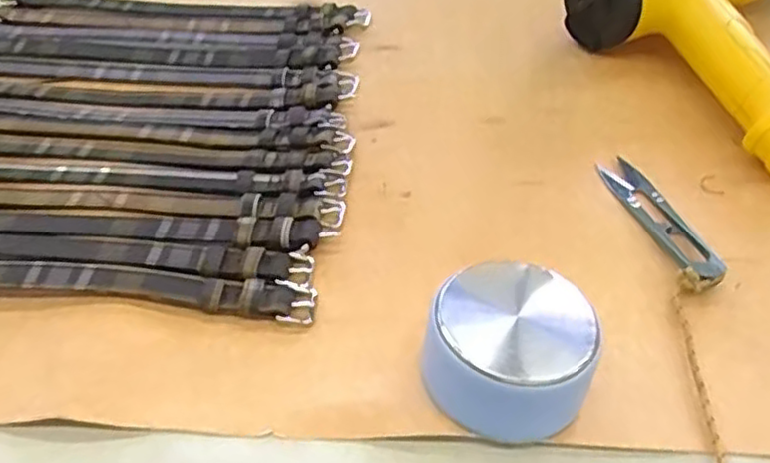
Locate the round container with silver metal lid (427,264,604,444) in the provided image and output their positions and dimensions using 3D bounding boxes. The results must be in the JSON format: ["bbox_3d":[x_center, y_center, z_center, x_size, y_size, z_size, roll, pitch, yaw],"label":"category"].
[{"bbox_3d":[0.053,0.053,0.295,0.067,0.046,0.066,-1,48,1],"label":"round container with silver metal lid"}]

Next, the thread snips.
[{"bbox_3d":[0.149,-0.009,0.369,0.022,0.014,0.098,-13,49,-10],"label":"thread snips"}]

